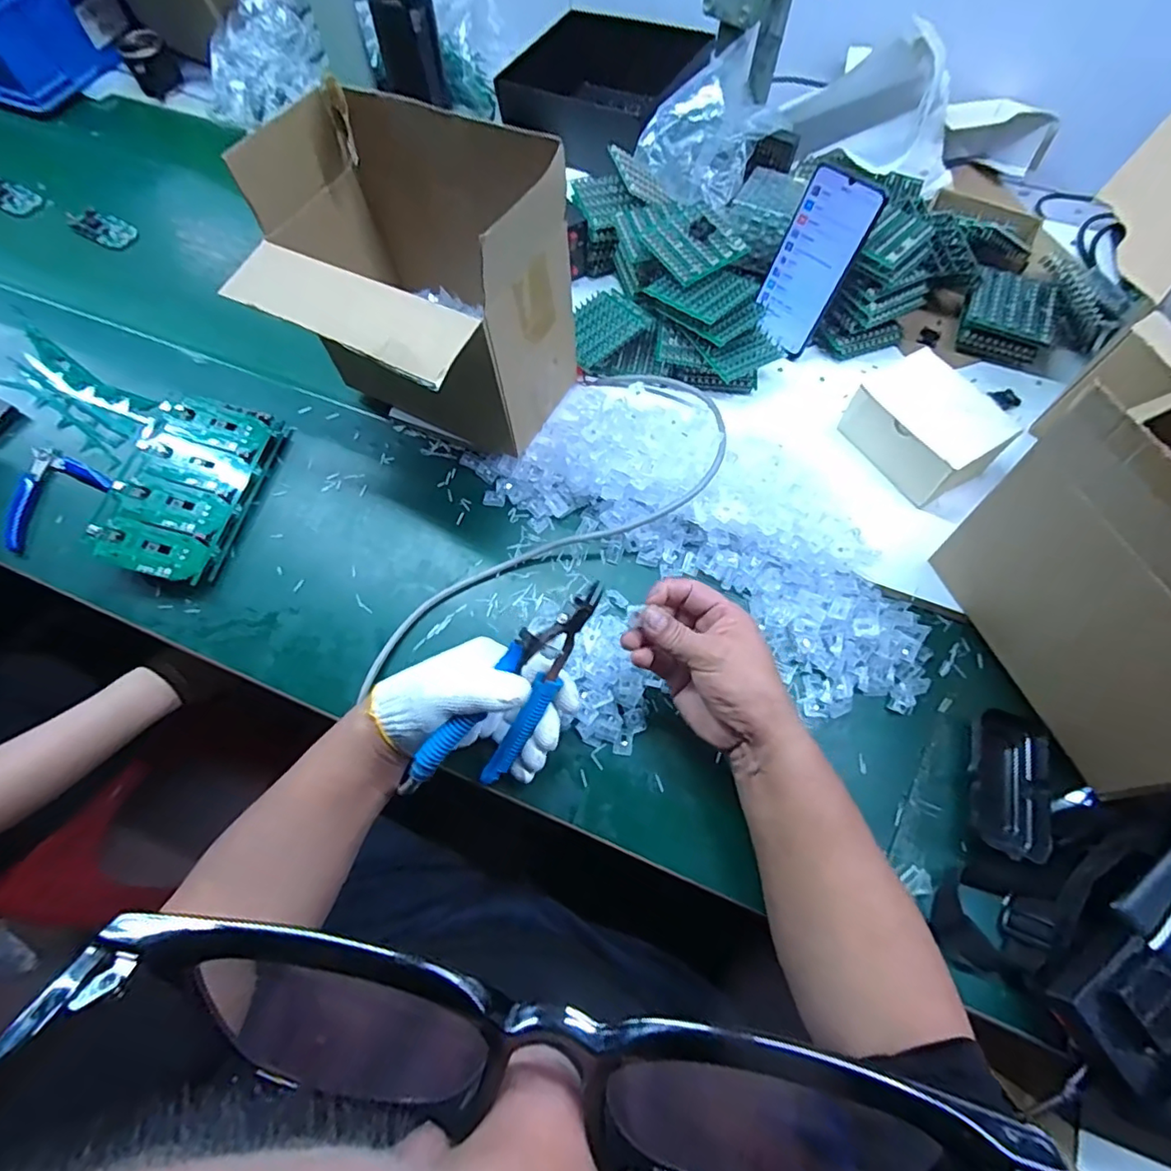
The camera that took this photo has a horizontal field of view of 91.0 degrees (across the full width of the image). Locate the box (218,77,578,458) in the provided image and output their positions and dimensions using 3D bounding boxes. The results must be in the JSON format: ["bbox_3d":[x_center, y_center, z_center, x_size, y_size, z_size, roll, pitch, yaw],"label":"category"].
[{"bbox_3d":[-0.152,-0.249,0.528,0.240,0.231,0.208,26,69,11],"label":"box"}]

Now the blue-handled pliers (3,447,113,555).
[{"bbox_3d":[-0.535,-0.084,0.566,0.111,0.022,0.101,28,69,12],"label":"blue-handled pliers"}]

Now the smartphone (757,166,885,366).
[{"bbox_3d":[0.227,-0.321,0.584,0.077,0.156,0.013,33,45,17],"label":"smartphone"}]

